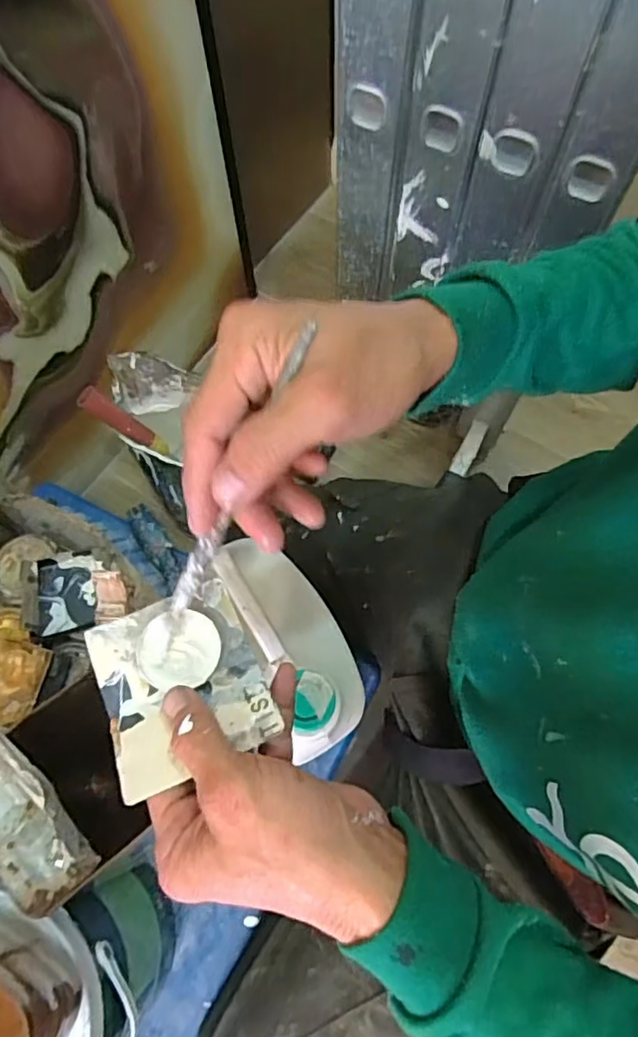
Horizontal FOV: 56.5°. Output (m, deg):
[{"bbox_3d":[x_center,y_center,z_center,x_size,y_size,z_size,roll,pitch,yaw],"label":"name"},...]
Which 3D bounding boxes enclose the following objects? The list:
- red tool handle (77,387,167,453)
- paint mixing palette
[{"bbox_3d":[-0.220,-0.110,0.680,0.014,0.120,0.024,-4,62,42],"label":"red tool handle"},{"bbox_3d":[-0.064,0.075,0.299,0.088,0.011,0.096,-22,60,-14],"label":"paint mixing palette"}]

